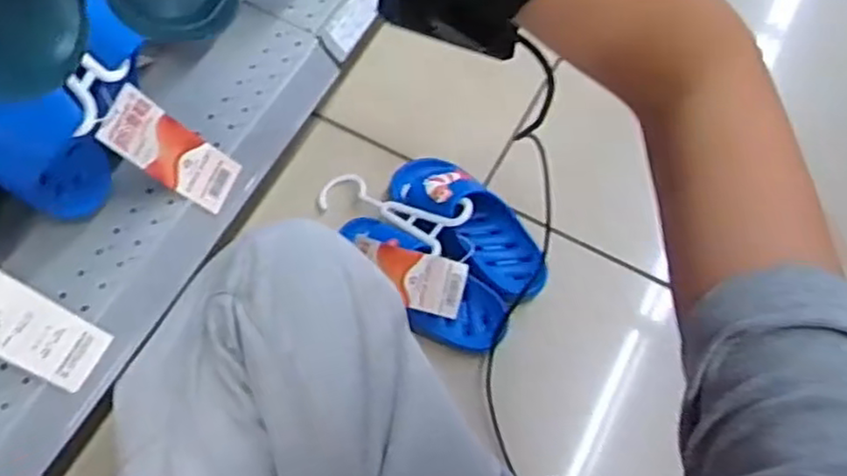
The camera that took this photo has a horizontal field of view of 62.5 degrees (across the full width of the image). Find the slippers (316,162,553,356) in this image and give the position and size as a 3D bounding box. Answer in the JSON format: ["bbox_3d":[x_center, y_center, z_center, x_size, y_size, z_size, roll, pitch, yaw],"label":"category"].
[{"bbox_3d":[0.015,-0.011,0.788,0.171,0.069,0.267,-36,71,-16],"label":"slippers"}]

